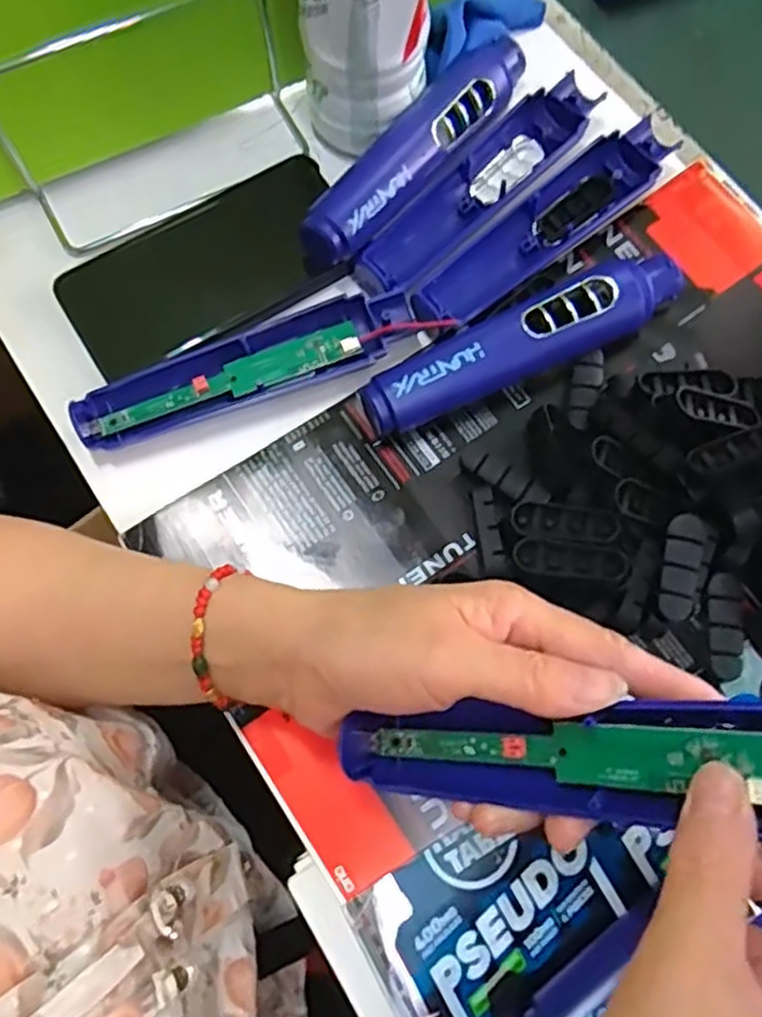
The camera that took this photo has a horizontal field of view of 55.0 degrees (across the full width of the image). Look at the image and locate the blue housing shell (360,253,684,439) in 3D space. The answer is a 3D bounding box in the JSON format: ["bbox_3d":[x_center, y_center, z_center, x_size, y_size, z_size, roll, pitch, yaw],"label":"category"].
[{"bbox_3d":[0.074,-0.086,0.365,0.176,0.022,0.034,-25,76,-7],"label":"blue housing shell"}]

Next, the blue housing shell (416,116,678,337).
[{"bbox_3d":[0.083,-0.148,0.385,0.166,0.020,0.035,-38,78,-10],"label":"blue housing shell"}]

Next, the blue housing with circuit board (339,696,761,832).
[{"bbox_3d":[0.066,0.081,0.236,0.173,0.022,0.034,-9,71,28],"label":"blue housing with circuit board"}]

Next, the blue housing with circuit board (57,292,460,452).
[{"bbox_3d":[-0.061,-0.074,0.370,0.183,0.024,0.038,-18,75,-5],"label":"blue housing with circuit board"}]

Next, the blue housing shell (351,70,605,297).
[{"bbox_3d":[0.051,-0.175,0.398,0.167,0.019,0.038,-44,79,-11],"label":"blue housing shell"}]

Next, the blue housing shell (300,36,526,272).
[{"bbox_3d":[0.022,-0.194,0.391,0.031,0.022,0.178,39,78,10],"label":"blue housing shell"}]

